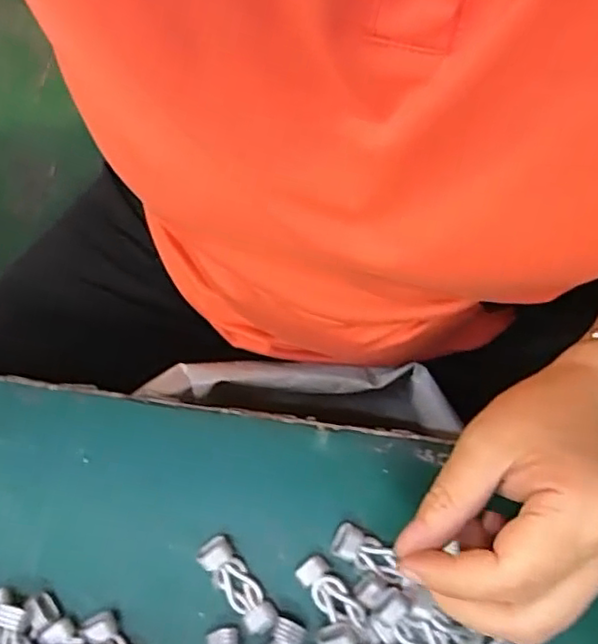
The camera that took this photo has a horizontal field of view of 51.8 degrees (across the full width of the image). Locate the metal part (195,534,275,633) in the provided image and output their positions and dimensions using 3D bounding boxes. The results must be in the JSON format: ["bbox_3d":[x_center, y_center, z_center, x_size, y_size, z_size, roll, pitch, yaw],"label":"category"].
[{"bbox_3d":[-0.029,0.121,0.284,0.016,0.012,0.046,-35,77,-11],"label":"metal part"}]

